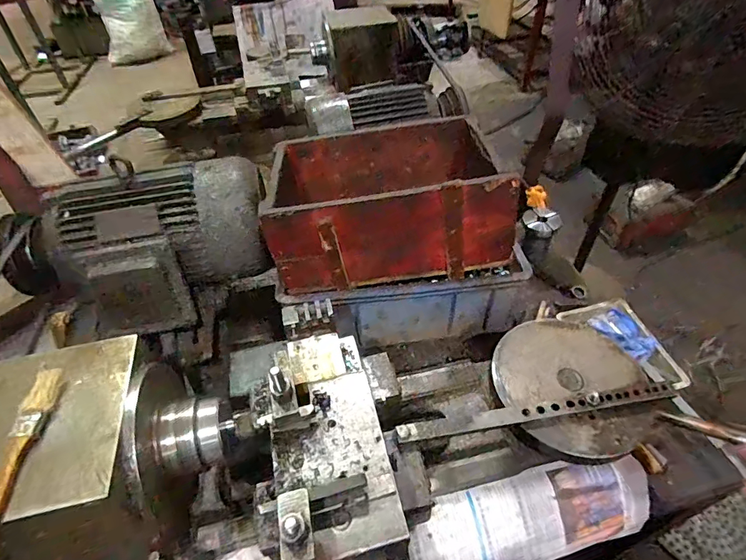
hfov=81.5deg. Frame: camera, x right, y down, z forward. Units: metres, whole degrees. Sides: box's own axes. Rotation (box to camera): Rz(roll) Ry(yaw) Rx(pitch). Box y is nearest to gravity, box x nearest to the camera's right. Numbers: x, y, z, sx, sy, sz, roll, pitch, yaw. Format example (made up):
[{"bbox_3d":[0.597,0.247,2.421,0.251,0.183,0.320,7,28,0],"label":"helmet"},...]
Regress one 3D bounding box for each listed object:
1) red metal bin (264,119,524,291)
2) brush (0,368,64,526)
[{"bbox_3d":[0.018,-0.140,0.701,0.344,0.156,0.251,-4,45,-1],"label":"red metal bin"},{"bbox_3d":[-0.279,0.136,0.337,0.022,0.013,0.150,-6,46,-3],"label":"brush"}]

